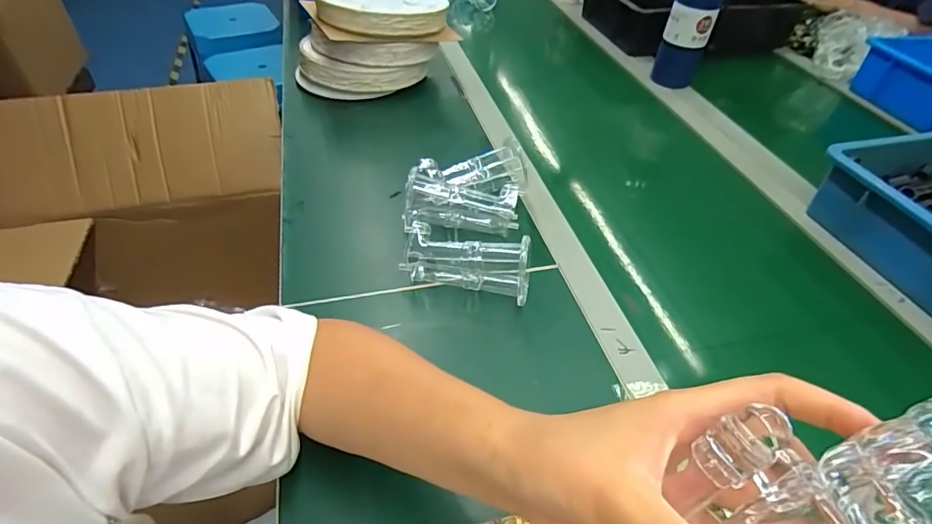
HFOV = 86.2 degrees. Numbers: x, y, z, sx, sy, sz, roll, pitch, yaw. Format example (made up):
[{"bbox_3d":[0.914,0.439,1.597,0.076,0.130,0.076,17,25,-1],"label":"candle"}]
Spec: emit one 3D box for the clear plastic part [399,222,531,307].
[{"bbox_3d":[0.001,0.000,0.512,0.128,0.058,0.043,14,45,11],"label":"clear plastic part"}]

